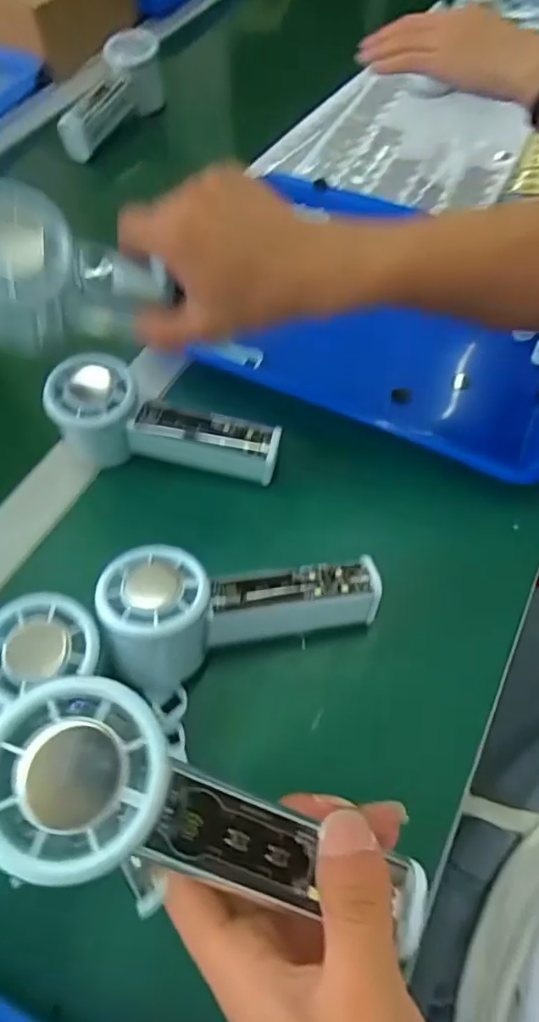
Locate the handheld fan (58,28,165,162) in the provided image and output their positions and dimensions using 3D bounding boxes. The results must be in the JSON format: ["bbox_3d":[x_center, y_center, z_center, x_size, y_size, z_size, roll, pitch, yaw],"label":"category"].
[{"bbox_3d":[-0.159,-0.438,0.592,0.054,0.082,0.152,25,64,14],"label":"handheld fan"}]

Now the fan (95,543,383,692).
[{"bbox_3d":[-0.013,0.054,0.308,0.149,0.053,0.064,-2,61,-1],"label":"fan"}]

